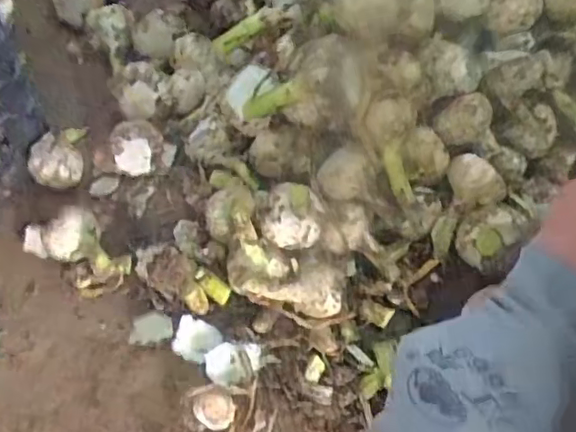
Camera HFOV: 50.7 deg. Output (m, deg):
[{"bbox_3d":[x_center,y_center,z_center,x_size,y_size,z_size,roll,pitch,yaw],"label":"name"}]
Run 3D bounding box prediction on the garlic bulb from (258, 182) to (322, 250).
[{"bbox_3d":[0.001,0.003,0.467,0.047,0.046,0.035,4,57,1],"label":"garlic bulb"}]

